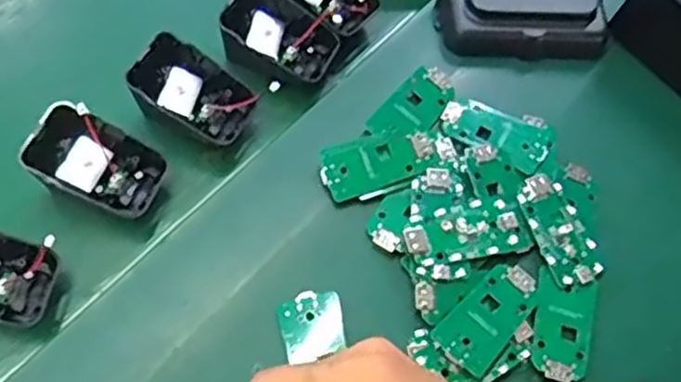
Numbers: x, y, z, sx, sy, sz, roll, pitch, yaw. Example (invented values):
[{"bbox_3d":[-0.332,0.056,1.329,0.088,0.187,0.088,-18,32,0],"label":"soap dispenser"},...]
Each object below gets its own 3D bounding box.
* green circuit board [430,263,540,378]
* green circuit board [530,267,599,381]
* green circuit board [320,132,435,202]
[{"bbox_3d":[0.079,0.065,0.380,0.063,0.008,0.032,-41,71,-19],"label":"green circuit board"},{"bbox_3d":[0.119,0.072,0.385,0.032,0.004,0.058,14,64,6],"label":"green circuit board"},{"bbox_3d":[0.022,-0.016,0.412,0.064,0.010,0.029,-16,65,-9],"label":"green circuit board"}]

